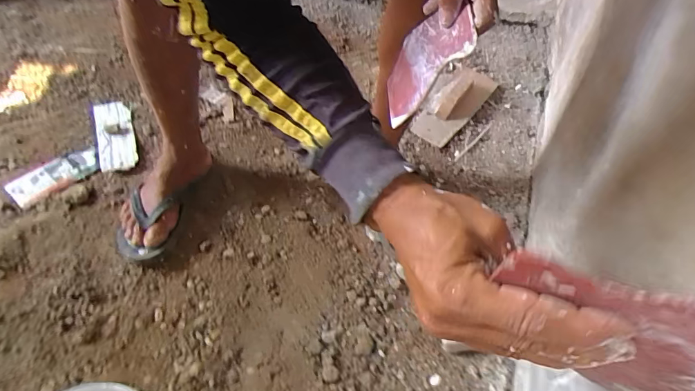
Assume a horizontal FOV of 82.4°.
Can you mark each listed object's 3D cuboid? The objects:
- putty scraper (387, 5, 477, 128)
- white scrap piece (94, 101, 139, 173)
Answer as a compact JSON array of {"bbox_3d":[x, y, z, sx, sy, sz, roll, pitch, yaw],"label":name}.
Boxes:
[{"bbox_3d":[0.091,-0.167,0.490,0.007,0.144,0.103,13,50,-32],"label":"putty scraper"},{"bbox_3d":[-0.542,-0.140,0.921,0.076,0.014,0.256,-18,55,-18],"label":"white scrap piece"}]

